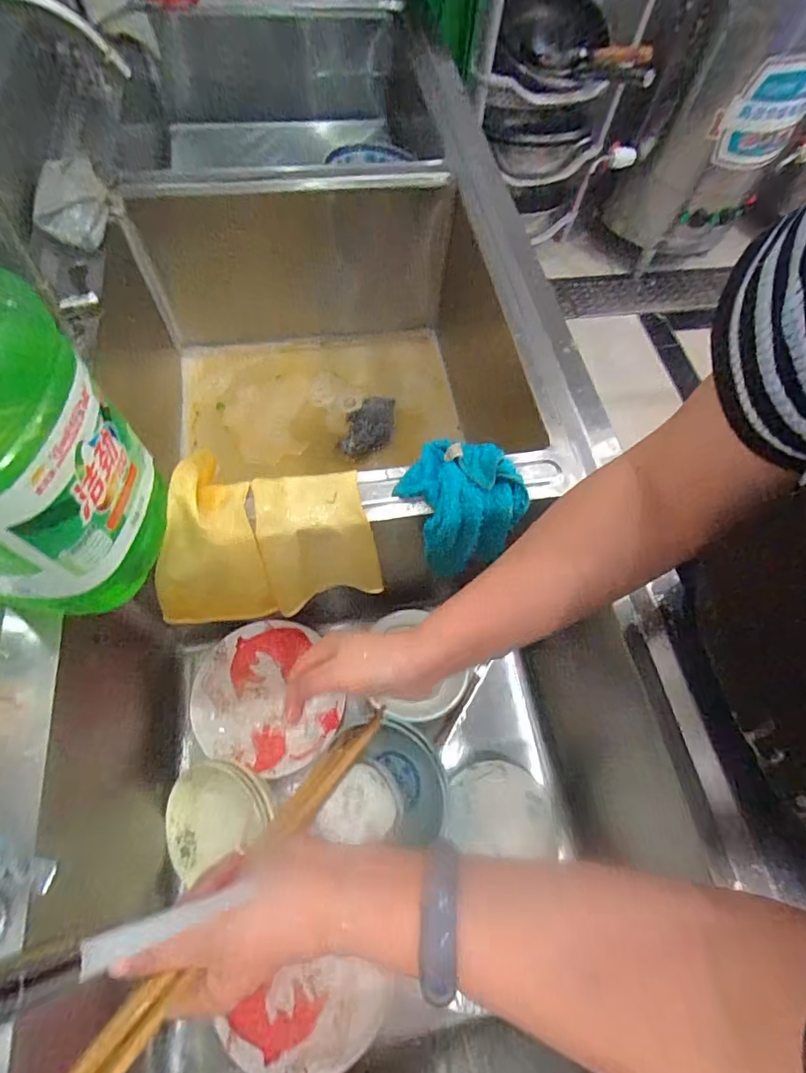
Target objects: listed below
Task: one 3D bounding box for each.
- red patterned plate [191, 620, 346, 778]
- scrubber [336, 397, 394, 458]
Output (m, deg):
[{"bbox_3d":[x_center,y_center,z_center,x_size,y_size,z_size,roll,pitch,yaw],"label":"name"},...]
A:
[{"bbox_3d":[-0.183,0.216,0.678,0.172,0.027,0.191,-23,67,-14],"label":"red patterned plate"},{"bbox_3d":[-0.058,-0.196,0.878,0.083,0.027,0.126,11,64,2],"label":"scrubber"}]

